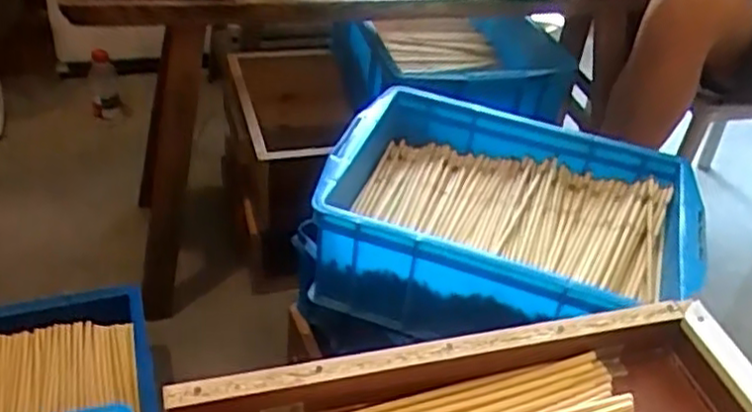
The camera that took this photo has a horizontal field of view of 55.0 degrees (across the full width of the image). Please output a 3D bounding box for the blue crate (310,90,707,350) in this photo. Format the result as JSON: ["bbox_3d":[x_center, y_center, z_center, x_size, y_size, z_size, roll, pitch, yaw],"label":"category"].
[{"bbox_3d":[0.154,0.019,0.869,0.422,0.130,0.307,10,39,4],"label":"blue crate"}]

